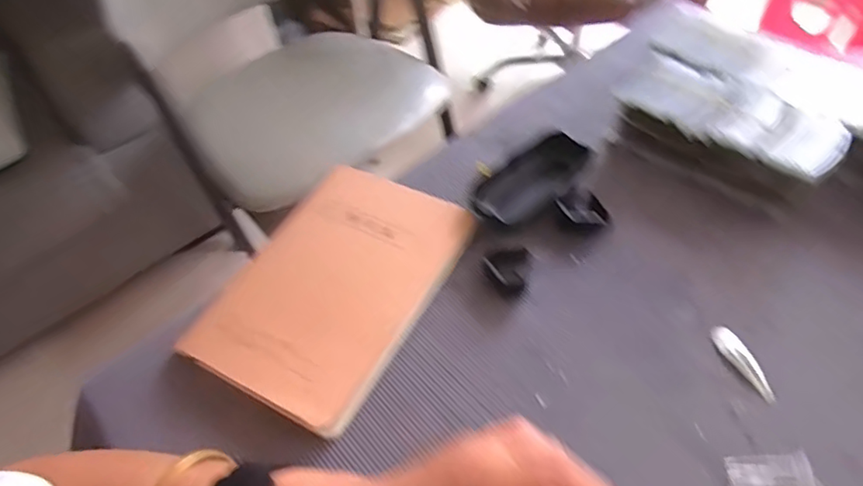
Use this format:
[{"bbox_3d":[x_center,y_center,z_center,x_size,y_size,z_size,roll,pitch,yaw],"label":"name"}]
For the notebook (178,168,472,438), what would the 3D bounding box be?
[{"bbox_3d":[-0.074,0.027,0.418,0.142,0.018,0.194,22,57,21],"label":"notebook"}]

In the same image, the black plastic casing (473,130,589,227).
[{"bbox_3d":[0.082,-0.053,0.456,0.103,0.016,0.049,-35,57,-21],"label":"black plastic casing"}]

